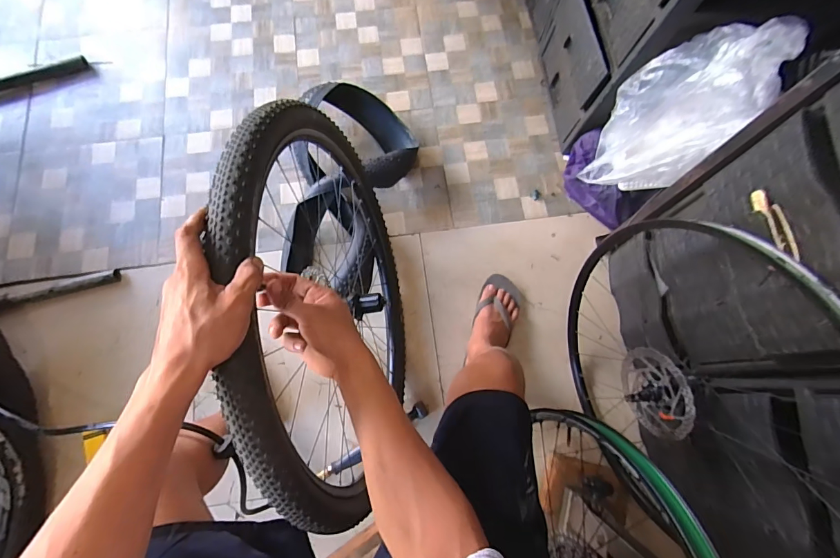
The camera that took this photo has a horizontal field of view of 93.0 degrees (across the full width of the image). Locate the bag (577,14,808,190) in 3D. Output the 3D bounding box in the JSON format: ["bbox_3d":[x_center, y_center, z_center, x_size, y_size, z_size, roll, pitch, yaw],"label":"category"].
[{"bbox_3d":[0.476,-0.319,0.752,0.183,0.341,0.213,22,75,5],"label":"bag"}]

